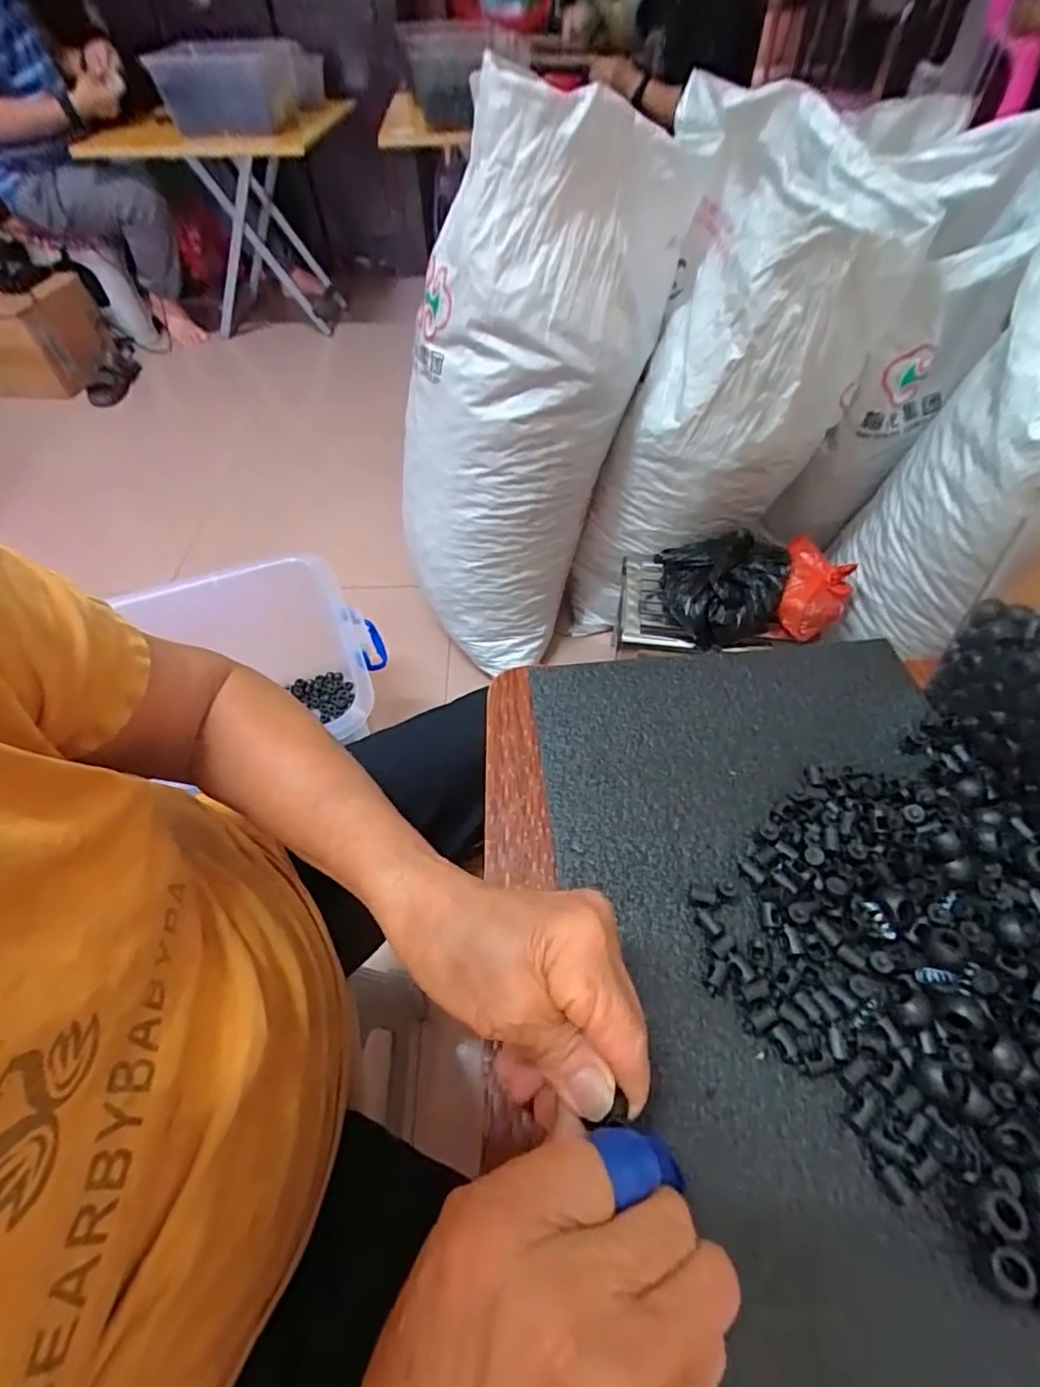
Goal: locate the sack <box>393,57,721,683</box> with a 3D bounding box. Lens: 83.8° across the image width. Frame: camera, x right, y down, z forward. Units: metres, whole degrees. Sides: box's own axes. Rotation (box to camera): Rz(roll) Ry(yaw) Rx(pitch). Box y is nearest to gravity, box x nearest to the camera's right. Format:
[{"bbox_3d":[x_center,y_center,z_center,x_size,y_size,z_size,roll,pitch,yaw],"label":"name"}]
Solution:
[{"bbox_3d":[-0.009,-0.377,0.844,0.253,0.692,0.267,37,43,25],"label":"sack"}]

